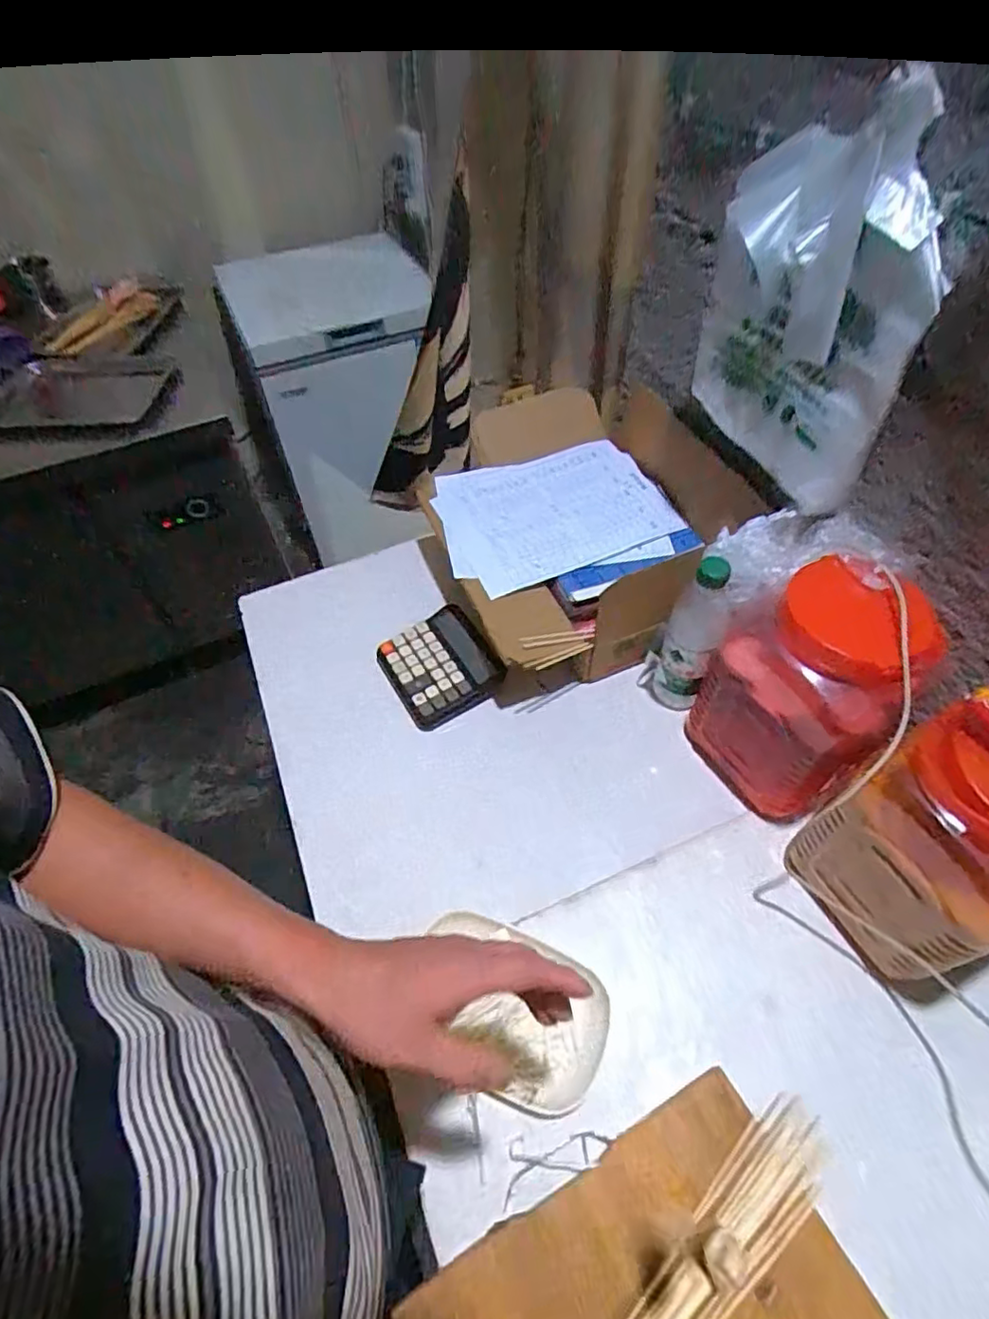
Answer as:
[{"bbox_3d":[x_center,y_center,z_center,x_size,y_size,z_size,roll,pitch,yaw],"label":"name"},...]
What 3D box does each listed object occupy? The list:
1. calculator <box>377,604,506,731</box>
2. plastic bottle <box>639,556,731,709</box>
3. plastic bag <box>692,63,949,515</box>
[{"bbox_3d":[-0.073,0.008,0.804,0.128,0.025,0.142,-33,60,-4],"label":"calculator"},{"bbox_3d":[0.216,-0.021,0.700,0.070,0.221,0.053,19,57,16],"label":"plastic bottle"},{"bbox_3d":[0.274,-0.333,0.581,0.046,0.309,0.269,-18,52,-7],"label":"plastic bag"}]

